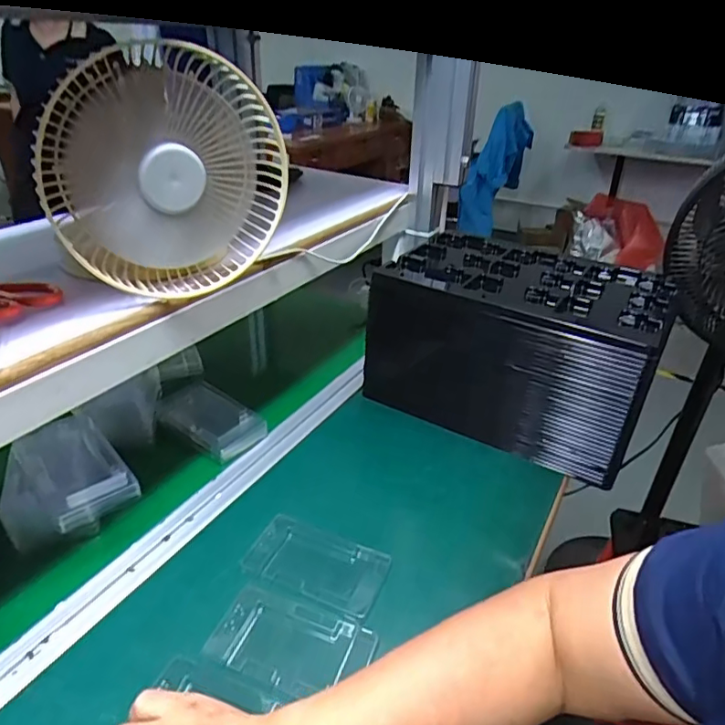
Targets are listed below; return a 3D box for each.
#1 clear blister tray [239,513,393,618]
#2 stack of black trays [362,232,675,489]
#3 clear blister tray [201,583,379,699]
[{"bbox_3d":[-0.044,0.189,0.523,0.129,0.005,0.076,15,32,17],"label":"clear blister tray"},{"bbox_3d":[0.197,-0.026,0.736,0.350,0.192,0.218,23,35,26],"label":"stack of black trays"},{"bbox_3d":[-0.058,0.233,0.455,0.125,0.012,0.073,13,31,13],"label":"clear blister tray"}]

